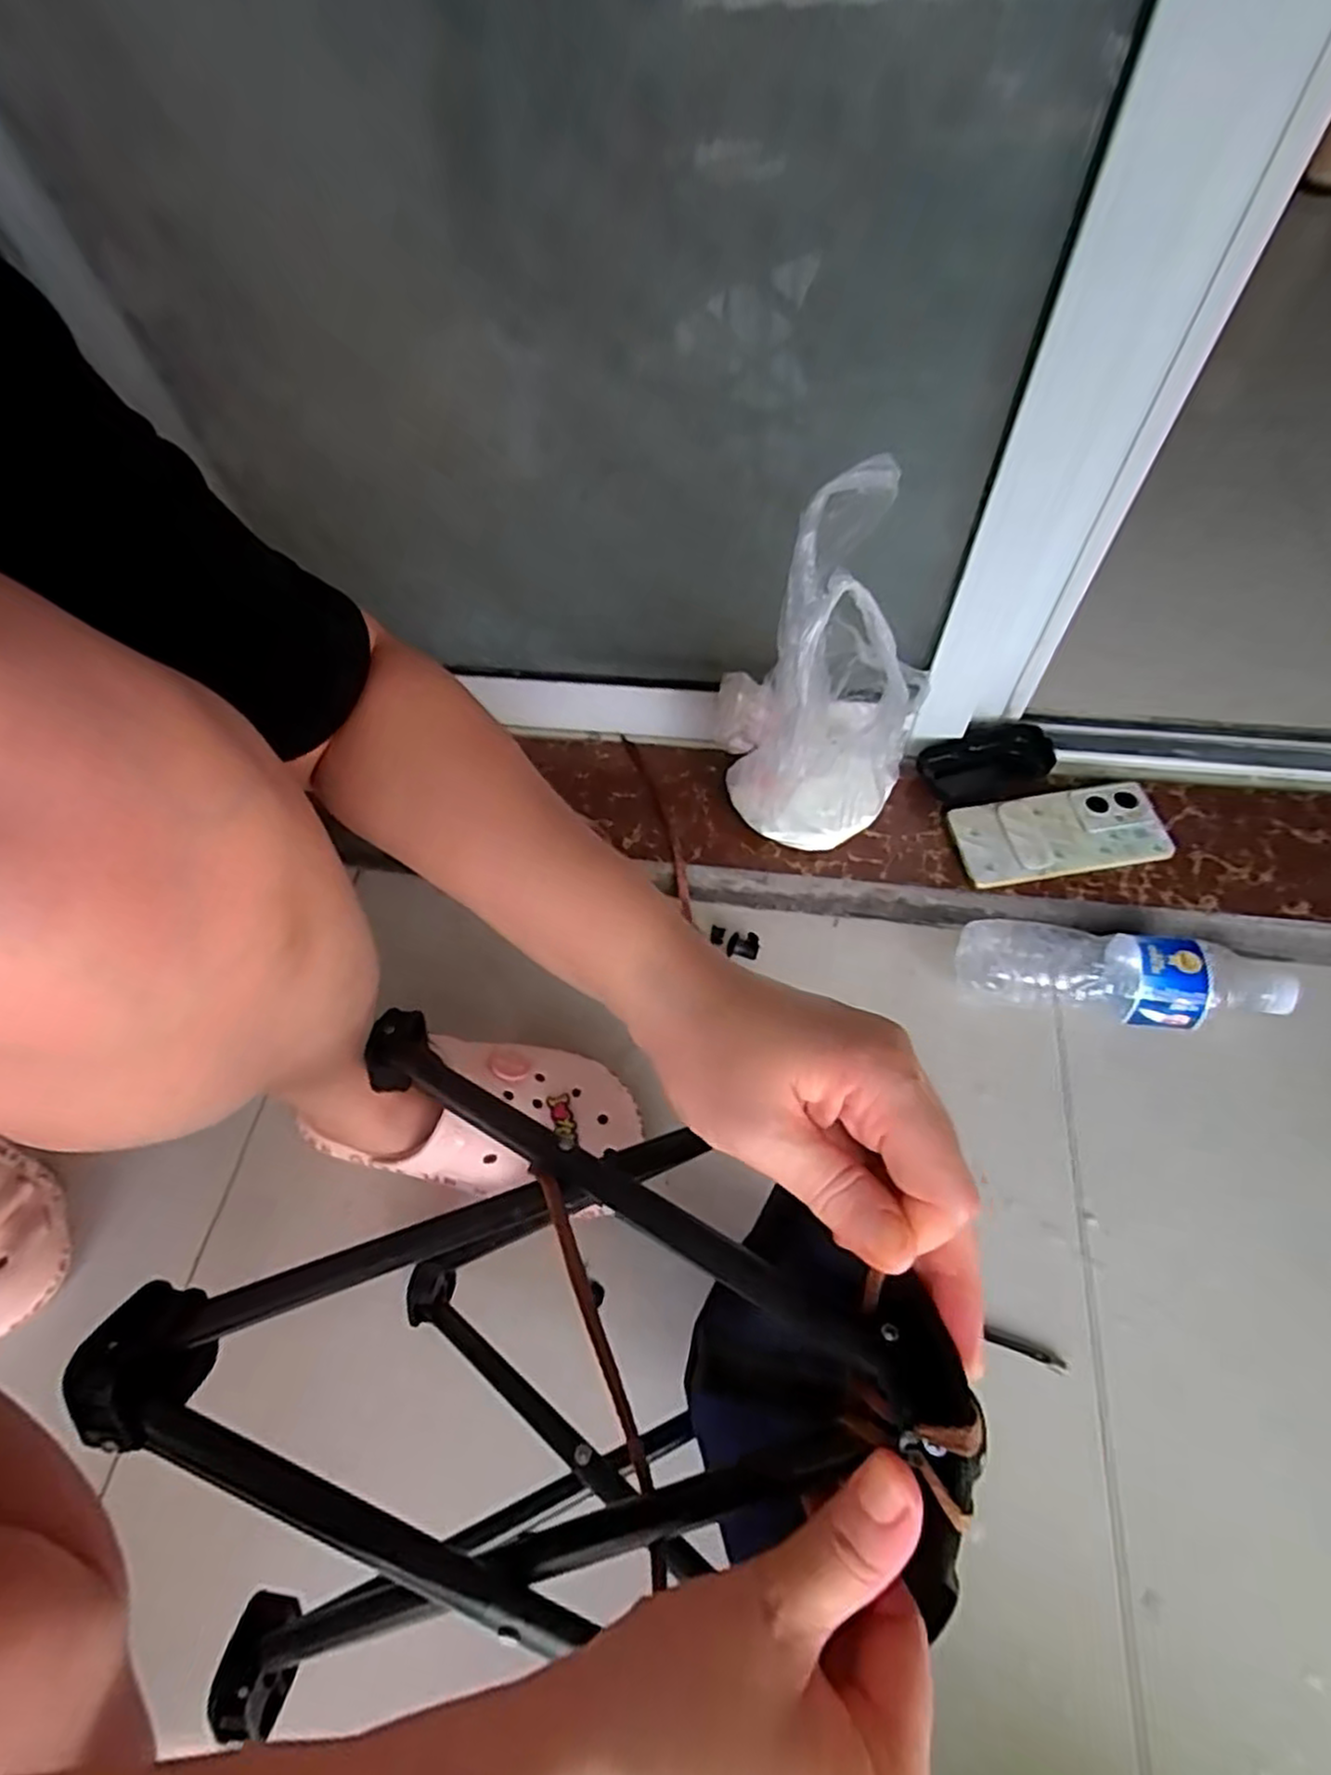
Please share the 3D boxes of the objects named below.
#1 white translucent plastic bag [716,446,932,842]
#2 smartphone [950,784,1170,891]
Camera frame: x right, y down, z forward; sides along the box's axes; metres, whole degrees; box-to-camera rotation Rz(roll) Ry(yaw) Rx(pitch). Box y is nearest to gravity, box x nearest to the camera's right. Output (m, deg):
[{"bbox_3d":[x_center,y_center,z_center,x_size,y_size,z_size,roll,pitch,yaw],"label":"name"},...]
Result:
[{"bbox_3d":[0.115,-0.143,0.516,0.143,0.272,0.116,-6,60,0],"label":"white translucent plastic bag"},{"bbox_3d":[0.317,-0.043,0.591,0.162,0.014,0.073,-8,60,-1],"label":"smartphone"}]

